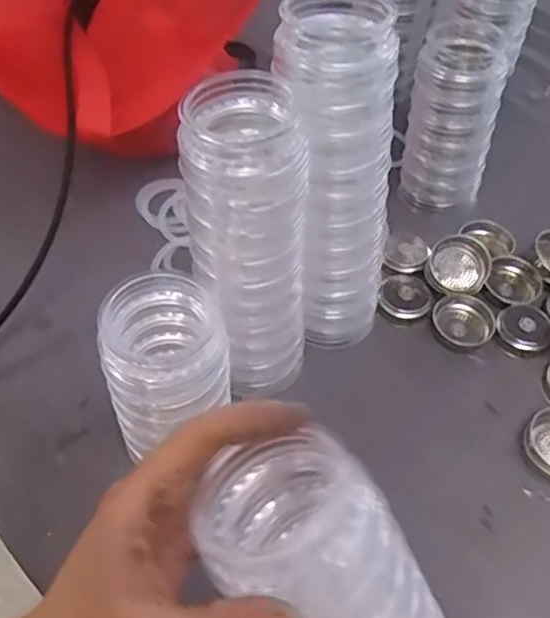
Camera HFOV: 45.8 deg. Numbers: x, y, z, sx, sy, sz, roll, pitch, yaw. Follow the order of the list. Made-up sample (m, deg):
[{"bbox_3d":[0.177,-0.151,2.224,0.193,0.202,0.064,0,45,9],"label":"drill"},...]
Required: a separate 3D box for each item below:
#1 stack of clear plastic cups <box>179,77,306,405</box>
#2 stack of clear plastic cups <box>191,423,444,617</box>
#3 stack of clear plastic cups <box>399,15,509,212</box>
[{"bbox_3d":[-0.016,-0.029,0.392,0.064,0.205,0.069,-5,52,-6],"label":"stack of clear plastic cups"},{"bbox_3d":[0.035,0.133,0.259,0.062,0.186,0.058,-39,25,-25],"label":"stack of clear plastic cups"},{"bbox_3d":[0.149,-0.164,0.540,0.068,0.125,0.083,14,52,8],"label":"stack of clear plastic cups"}]

